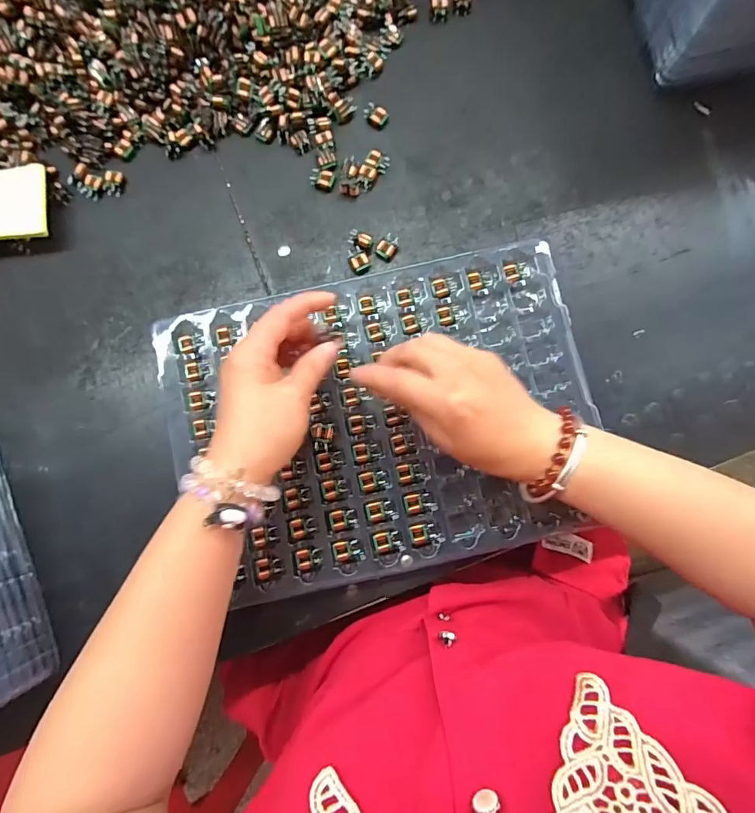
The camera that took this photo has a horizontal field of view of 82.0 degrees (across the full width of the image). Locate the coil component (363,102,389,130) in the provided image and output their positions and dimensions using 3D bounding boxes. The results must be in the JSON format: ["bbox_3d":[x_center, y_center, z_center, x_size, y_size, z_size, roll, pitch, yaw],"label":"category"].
[{"bbox_3d":[-0.002,-0.263,0.391,0.022,0.009,0.016,42,85,5],"label":"coil component"}]

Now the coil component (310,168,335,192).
[{"bbox_3d":[-0.049,-0.201,0.385,0.022,0.006,0.016,21,83,3],"label":"coil component"}]

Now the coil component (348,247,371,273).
[{"bbox_3d":[-0.017,-0.128,0.376,0.016,0.008,0.022,-26,83,-3],"label":"coil component"}]

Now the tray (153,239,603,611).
[{"bbox_3d":[0.006,0.010,0.351,0.333,0.018,0.235,-13,83,-2],"label":"tray"}]

